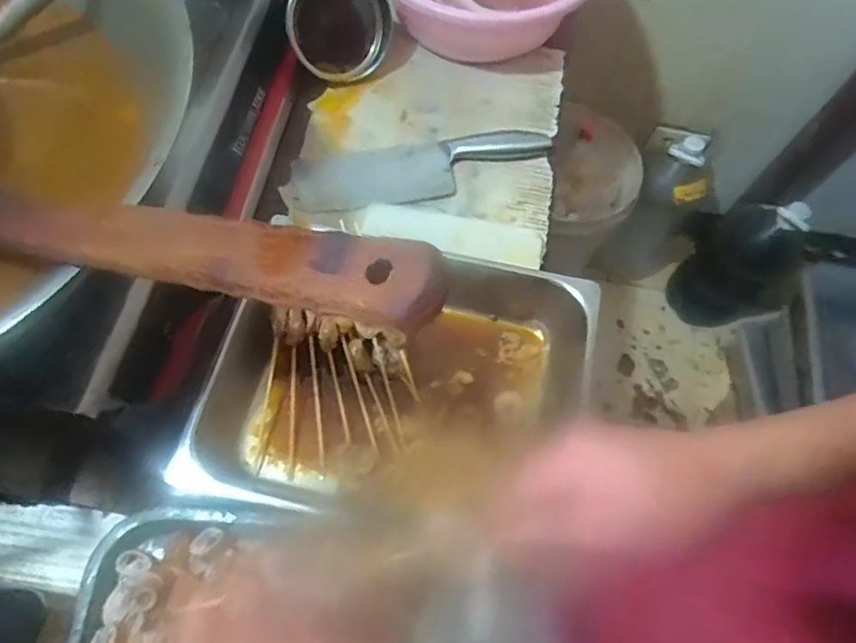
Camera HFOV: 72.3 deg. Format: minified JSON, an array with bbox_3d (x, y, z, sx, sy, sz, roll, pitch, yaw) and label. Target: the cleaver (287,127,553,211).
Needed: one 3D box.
[{"bbox_3d":[-0.004,-0.176,0.675,0.300,0.019,0.077,-8,65,-8],"label":"cleaver"}]

